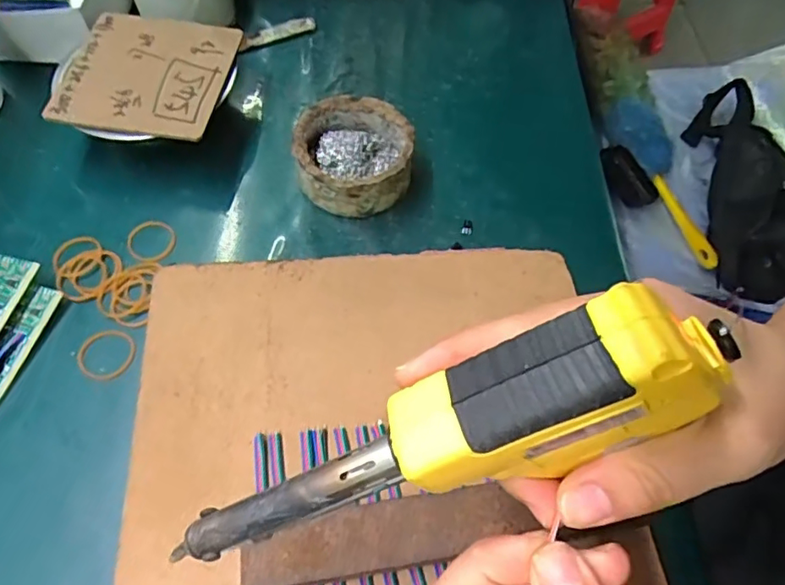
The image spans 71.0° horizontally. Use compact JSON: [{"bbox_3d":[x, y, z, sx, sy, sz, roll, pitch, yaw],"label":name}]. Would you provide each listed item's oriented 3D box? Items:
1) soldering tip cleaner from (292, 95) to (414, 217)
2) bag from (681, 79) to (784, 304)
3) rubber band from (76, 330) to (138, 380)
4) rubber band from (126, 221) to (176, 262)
[{"bbox_3d":[-0.027,-0.096,0.393,0.079,0.041,0.079,6,61,2],"label":"soldering tip cleaner"},{"bbox_3d":[0.517,-0.188,0.806,0.121,0.108,0.413,10,60,4],"label":"bag"},{"bbox_3d":[-0.174,0.037,0.334,0.035,0.004,0.032,21,63,9],"label":"rubber band"},{"bbox_3d":[-0.164,-0.035,0.375,0.031,0.004,0.032,1,61,-2],"label":"rubber band"}]

